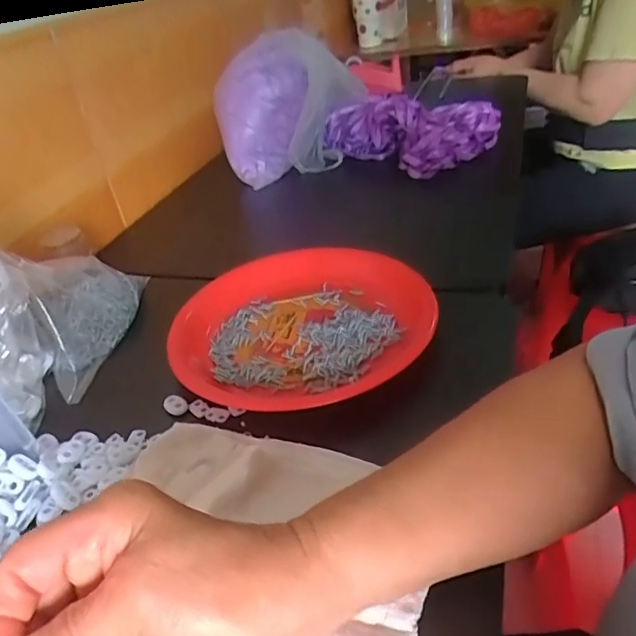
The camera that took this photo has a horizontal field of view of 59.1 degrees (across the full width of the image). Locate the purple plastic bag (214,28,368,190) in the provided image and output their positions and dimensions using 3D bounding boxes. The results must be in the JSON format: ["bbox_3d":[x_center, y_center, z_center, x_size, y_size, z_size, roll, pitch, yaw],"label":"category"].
[{"bbox_3d":[-0.039,-0.292,0.772,0.196,0.184,0.099,-8,35,-3],"label":"purple plastic bag"}]

